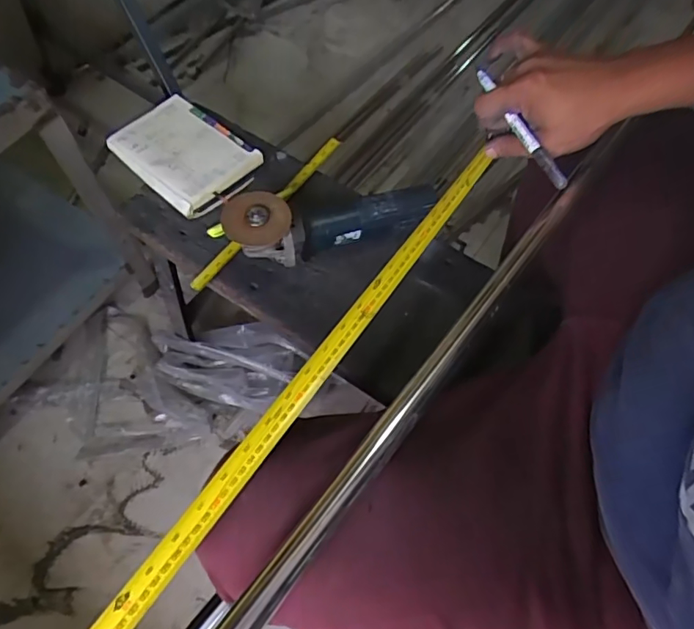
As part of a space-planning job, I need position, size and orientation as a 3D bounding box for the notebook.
[{"bbox_3d":[-0.258,-0.257,0.815,0.231,0.030,0.150,38,68,21],"label":"notebook"}]

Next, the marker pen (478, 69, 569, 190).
[{"bbox_3d":[0.166,-0.177,0.493,0.014,0.013,0.141,-27,78,-14],"label":"marker pen"}]

